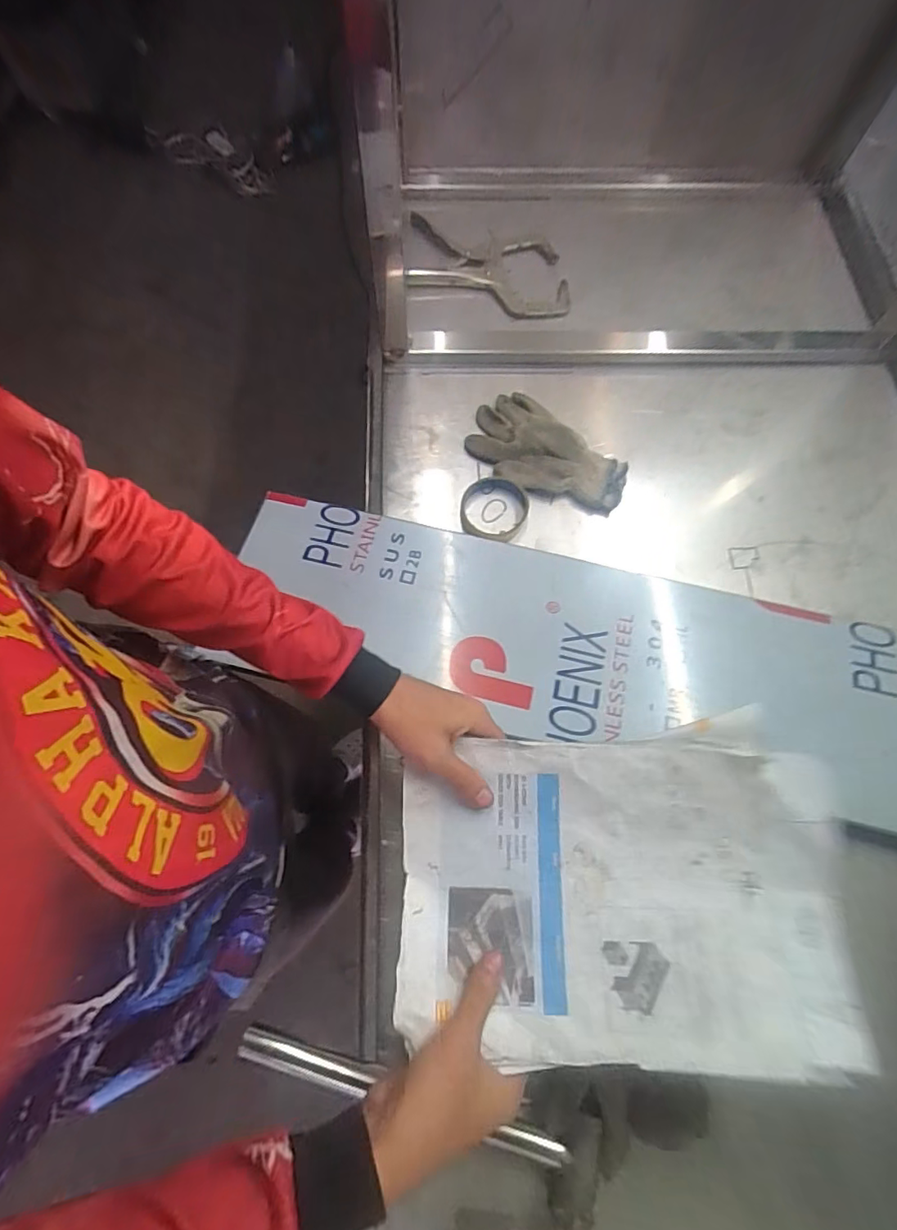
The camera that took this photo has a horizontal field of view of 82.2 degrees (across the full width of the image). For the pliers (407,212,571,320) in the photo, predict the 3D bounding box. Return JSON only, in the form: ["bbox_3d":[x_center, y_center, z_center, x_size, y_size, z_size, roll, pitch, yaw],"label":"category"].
[{"bbox_3d":[0.057,-0.534,0.789,0.281,0.037,0.140,20,71,4],"label":"pliers"}]

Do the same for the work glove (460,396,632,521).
[{"bbox_3d":[0.122,-0.200,0.650,0.208,0.028,0.109,40,74,11],"label":"work glove"}]

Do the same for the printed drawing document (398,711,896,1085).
[{"bbox_3d":[0.130,0.208,0.388,0.328,0.059,0.227,1,71,-3],"label":"printed drawing document"}]

